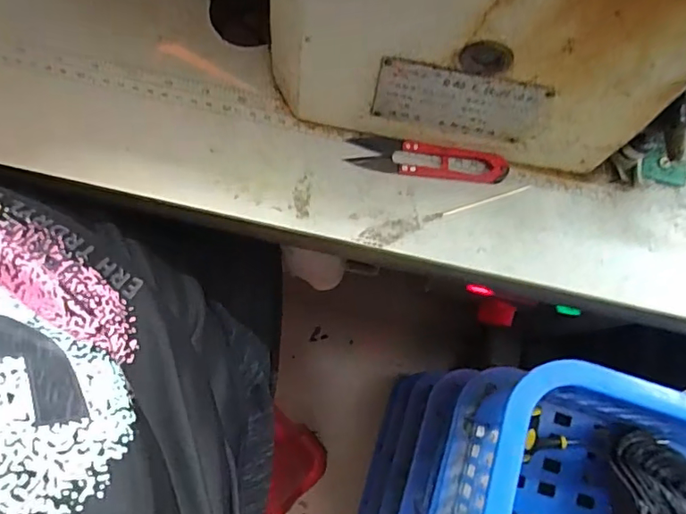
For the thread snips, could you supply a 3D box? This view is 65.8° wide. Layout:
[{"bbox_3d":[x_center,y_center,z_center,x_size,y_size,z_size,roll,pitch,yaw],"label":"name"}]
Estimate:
[{"bbox_3d":[0.054,-0.062,0.341,0.100,0.010,0.022,9,77,1],"label":"thread snips"}]

